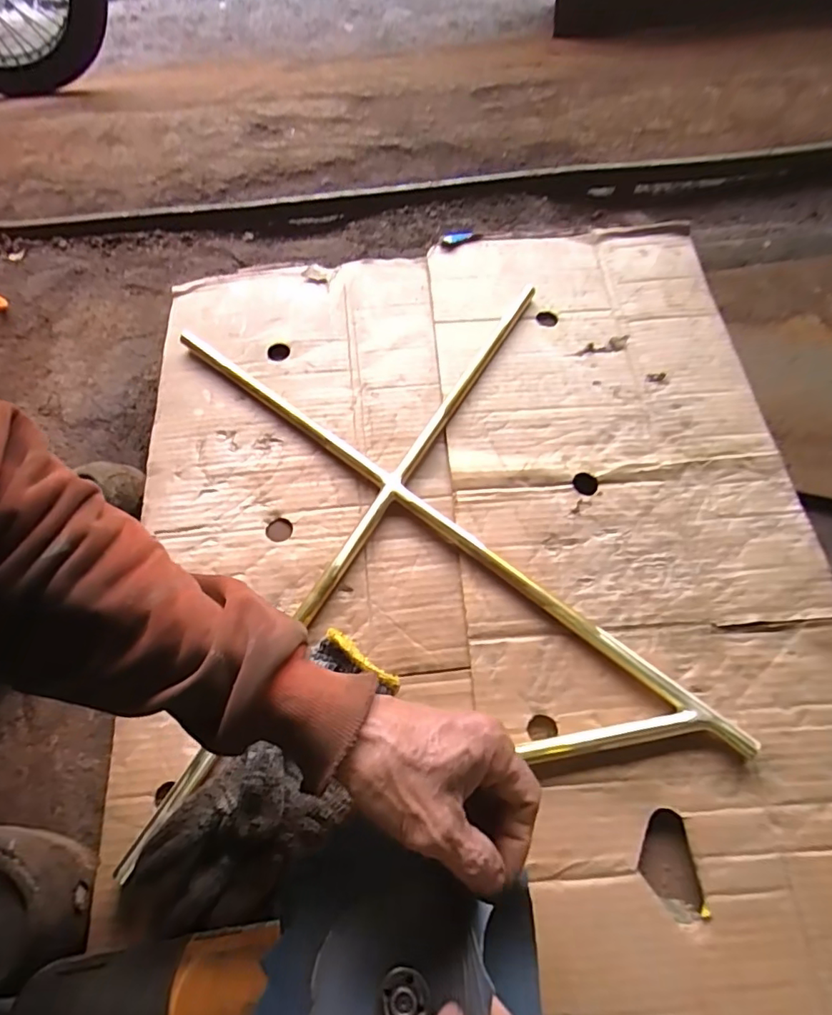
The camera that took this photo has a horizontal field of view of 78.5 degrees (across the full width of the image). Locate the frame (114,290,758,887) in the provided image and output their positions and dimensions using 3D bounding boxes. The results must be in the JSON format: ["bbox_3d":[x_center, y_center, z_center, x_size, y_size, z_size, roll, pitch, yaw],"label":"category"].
[{"bbox_3d":[-0.017,0.007,0.490,0.461,0.022,0.495,-10,66,-3],"label":"frame"}]

